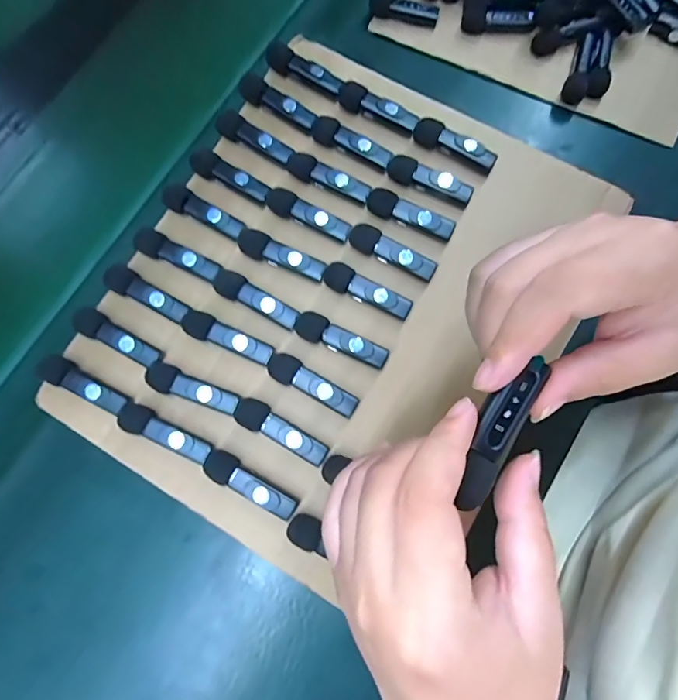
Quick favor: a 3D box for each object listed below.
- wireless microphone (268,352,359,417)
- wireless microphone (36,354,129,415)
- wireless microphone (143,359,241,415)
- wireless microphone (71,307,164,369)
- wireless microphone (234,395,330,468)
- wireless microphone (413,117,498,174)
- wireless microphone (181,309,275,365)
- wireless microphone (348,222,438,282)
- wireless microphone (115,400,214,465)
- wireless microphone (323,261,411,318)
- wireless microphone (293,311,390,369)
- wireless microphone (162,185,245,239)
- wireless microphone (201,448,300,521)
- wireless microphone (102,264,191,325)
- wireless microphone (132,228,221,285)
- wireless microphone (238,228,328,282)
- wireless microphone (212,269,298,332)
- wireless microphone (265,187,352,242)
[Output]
[{"bbox_3d":[-0.018,0.023,0.296,0.065,0.017,0.018,26,80,11],"label":"wireless microphone"},{"bbox_3d":[-0.172,0.025,0.297,0.063,0.013,0.018,30,80,11],"label":"wireless microphone"},{"bbox_3d":[-0.099,0.027,0.297,0.064,0.016,0.019,23,79,10],"label":"wireless microphone"},{"bbox_3d":[-0.152,-0.008,0.304,0.061,0.016,0.017,28,80,11],"label":"wireless microphone"},{"bbox_3d":[-0.038,0.052,0.290,0.065,0.016,0.019,27,80,11],"label":"wireless microphone"},{"bbox_3d":[0.086,-0.153,0.326,0.064,0.016,0.015,27,80,11],"label":"wireless microphone"},{"bbox_3d":[-0.076,-0.009,0.304,0.066,0.018,0.017,21,79,10],"label":"wireless microphone"},{"bbox_3d":[0.038,-0.070,0.310,0.065,0.009,0.017,26,79,11],"label":"wireless microphone"},{"bbox_3d":[-0.115,0.055,0.290,0.066,0.013,0.018,26,80,11],"label":"wireless microphone"},{"bbox_3d":[0.019,-0.040,0.307,0.065,0.015,0.018,29,80,11],"label":"wireless microphone"},{"bbox_3d":[0.001,-0.006,0.300,0.066,0.019,0.019,26,80,11],"label":"wireless microphone"},{"bbox_3d":[-0.100,-0.101,0.324,0.065,0.014,0.017,26,79,11],"label":"wireless microphone"},{"bbox_3d":[-0.057,0.085,0.283,0.064,0.014,0.018,26,79,11],"label":"wireless microphone"},{"bbox_3d":[-0.134,-0.039,0.311,0.064,0.014,0.018,28,80,11],"label":"wireless microphone"},{"bbox_3d":[-0.116,-0.067,0.317,0.064,0.013,0.018,26,79,11],"label":"wireless microphone"},{"bbox_3d":[-0.042,-0.067,0.315,0.066,0.015,0.018,25,79,10],"label":"wireless microphone"},{"bbox_3d":[-0.058,-0.035,0.310,0.065,0.016,0.018,28,80,11],"label":"wireless microphone"},{"bbox_3d":[-0.024,-0.098,0.319,0.067,0.012,0.017,29,80,11],"label":"wireless microphone"}]

